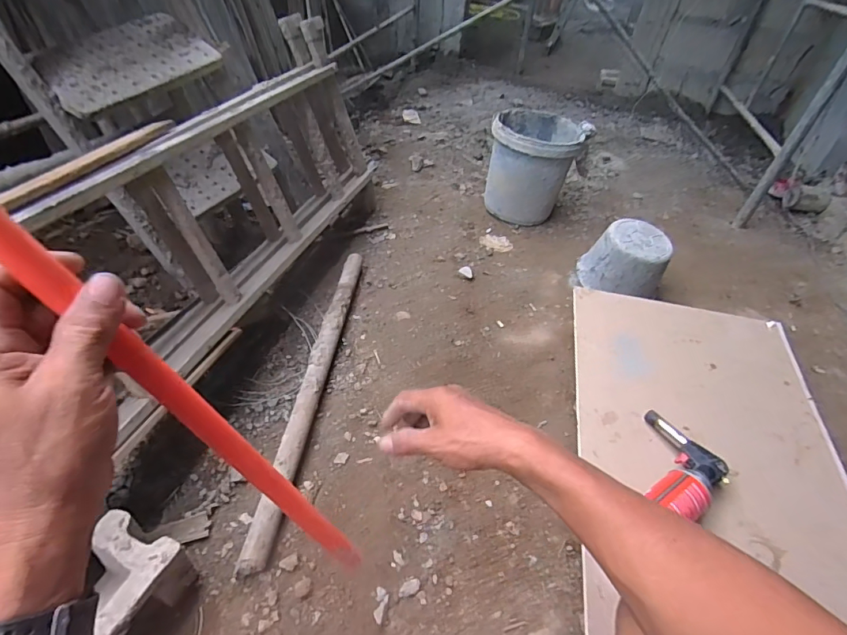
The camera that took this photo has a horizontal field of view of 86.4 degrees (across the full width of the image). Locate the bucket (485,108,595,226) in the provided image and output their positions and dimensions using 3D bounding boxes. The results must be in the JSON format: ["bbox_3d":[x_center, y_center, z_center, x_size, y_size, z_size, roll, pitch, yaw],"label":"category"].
[{"bbox_3d":[0.391,-0.543,1.633,0.284,0.321,0.308,4,44,-4],"label":"bucket"}]

